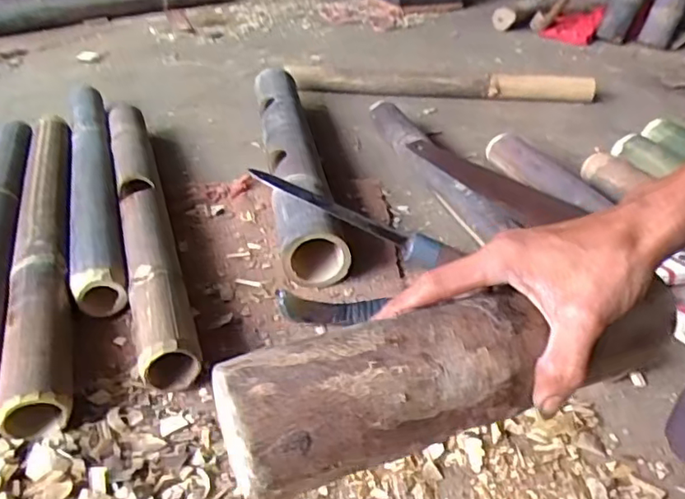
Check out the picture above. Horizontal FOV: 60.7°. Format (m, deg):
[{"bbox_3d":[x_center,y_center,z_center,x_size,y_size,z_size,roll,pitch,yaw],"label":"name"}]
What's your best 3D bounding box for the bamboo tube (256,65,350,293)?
[{"bbox_3d":[-0.083,-0.161,0.929,0.081,0.081,0.608,-5,37,-8],"label":"bamboo tube"}]

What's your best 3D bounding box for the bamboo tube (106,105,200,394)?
[{"bbox_3d":[-0.275,-0.065,0.805,0.063,0.066,0.651,-12,39,-17],"label":"bamboo tube"}]

